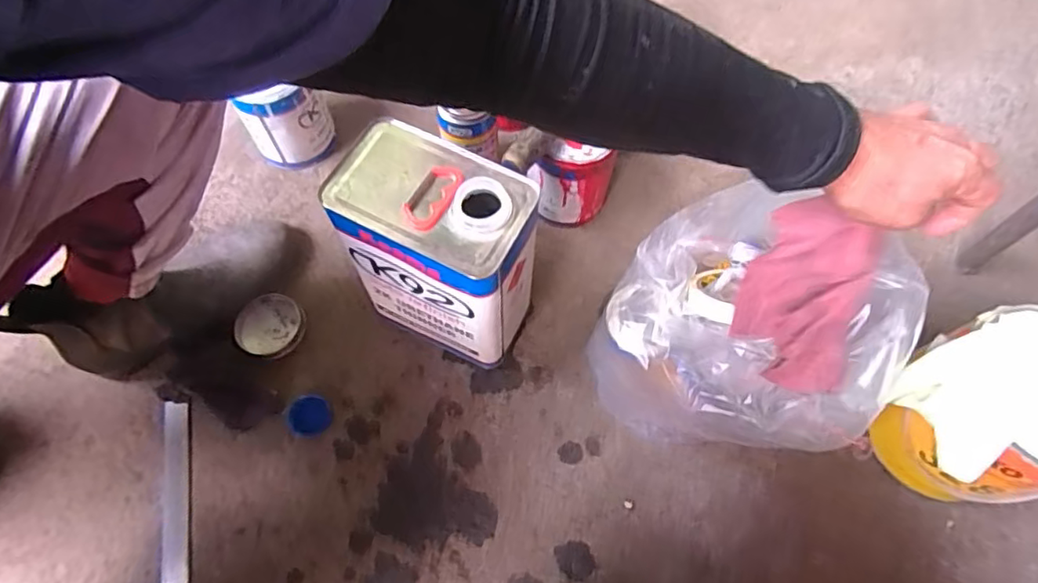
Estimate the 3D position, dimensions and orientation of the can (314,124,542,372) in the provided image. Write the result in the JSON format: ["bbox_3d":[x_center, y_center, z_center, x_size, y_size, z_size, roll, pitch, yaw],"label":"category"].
[{"bbox_3d":[-0.078,-0.030,0.592,0.171,0.249,0.112,26,67,10],"label":"can"}]

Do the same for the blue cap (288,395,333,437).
[{"bbox_3d":[-0.234,0.140,0.649,0.047,0.005,0.043,0,66,0],"label":"blue cap"}]

